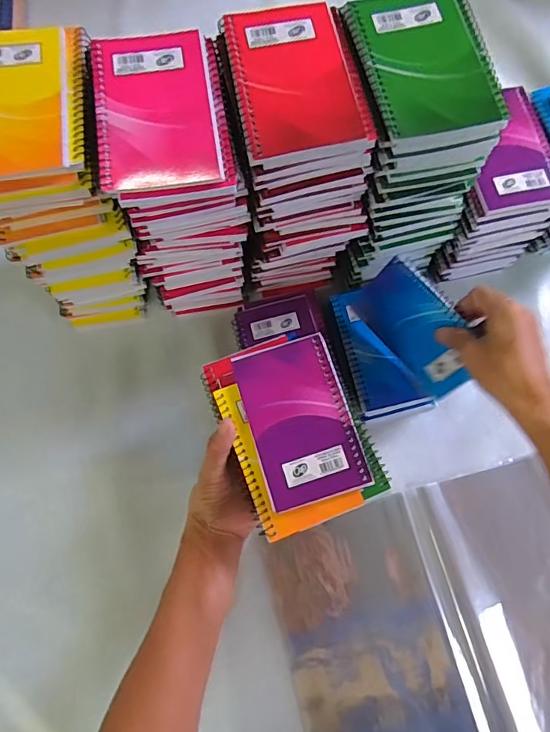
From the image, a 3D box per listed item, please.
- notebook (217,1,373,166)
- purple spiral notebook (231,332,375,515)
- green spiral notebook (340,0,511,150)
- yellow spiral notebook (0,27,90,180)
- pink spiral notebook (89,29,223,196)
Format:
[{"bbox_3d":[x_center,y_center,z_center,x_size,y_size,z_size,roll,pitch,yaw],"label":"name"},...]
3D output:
[{"bbox_3d":[0.011,-0.208,0.347,0.081,0.009,0.127,-11,73,-3],"label":"notebook"},{"bbox_3d":[0.020,0.044,0.392,0.081,0.011,0.132,-16,74,-4],"label":"purple spiral notebook"},{"bbox_3d":[0.112,-0.221,0.349,0.092,0.013,0.134,-12,74,-3],"label":"green spiral notebook"},{"bbox_3d":[-0.183,-0.189,0.342,0.095,0.013,0.128,-9,73,-2],"label":"yellow spiral notebook"},{"bbox_3d":[-0.085,-0.184,0.341,0.081,0.008,0.129,-9,73,-2],"label":"pink spiral notebook"}]

